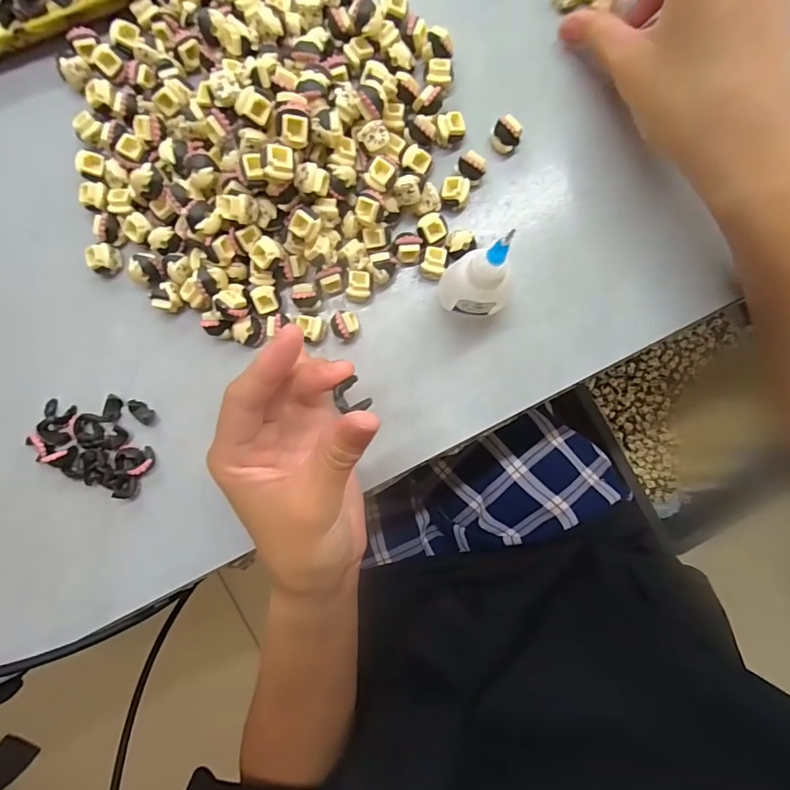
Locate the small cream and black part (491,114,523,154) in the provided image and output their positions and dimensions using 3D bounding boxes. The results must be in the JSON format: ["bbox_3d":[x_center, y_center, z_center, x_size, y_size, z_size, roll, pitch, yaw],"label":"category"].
[{"bbox_3d":[0.060,-0.141,0.252,0.013,0.018,0.015,-39,90,1],"label":"small cream and black part"}]

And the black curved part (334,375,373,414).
[{"bbox_3d":[-0.016,0.001,0.178,0.011,0.005,0.013,-32,90,1],"label":"black curved part"}]

